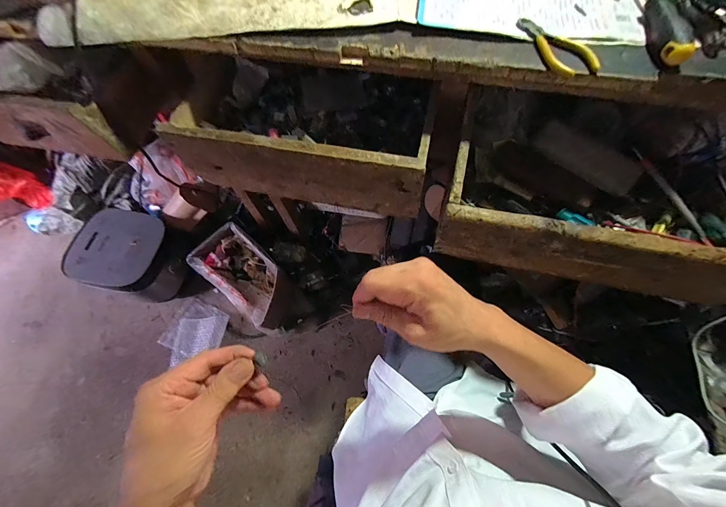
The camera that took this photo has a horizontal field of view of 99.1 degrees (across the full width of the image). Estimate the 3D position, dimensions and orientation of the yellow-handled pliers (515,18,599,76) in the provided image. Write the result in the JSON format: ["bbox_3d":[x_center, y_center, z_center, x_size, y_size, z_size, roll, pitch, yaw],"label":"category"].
[{"bbox_3d":[0.229,-0.249,0.364,0.051,0.008,0.105,-16,68,-5],"label":"yellow-handled pliers"}]

